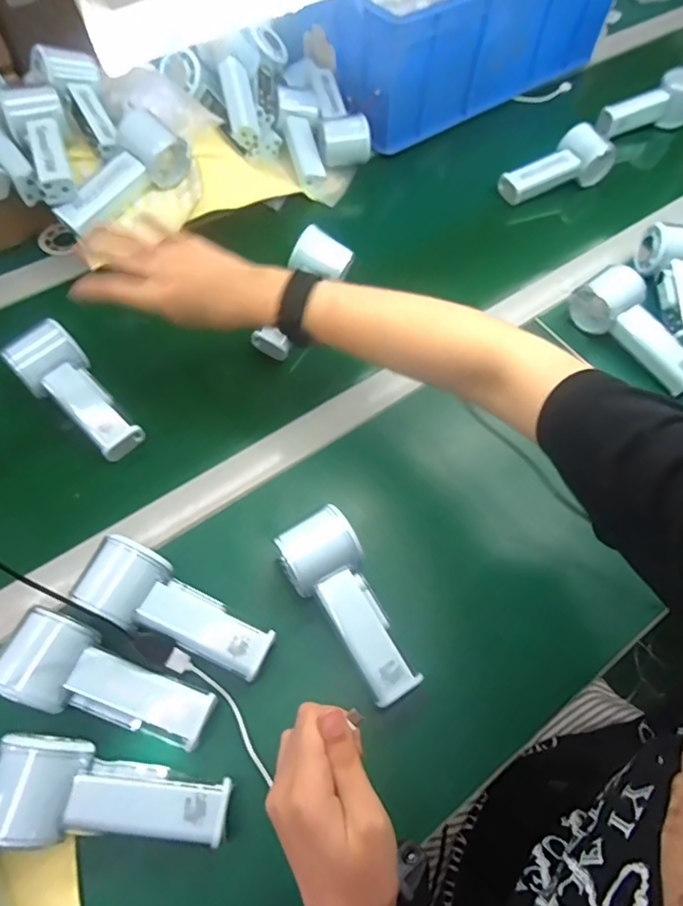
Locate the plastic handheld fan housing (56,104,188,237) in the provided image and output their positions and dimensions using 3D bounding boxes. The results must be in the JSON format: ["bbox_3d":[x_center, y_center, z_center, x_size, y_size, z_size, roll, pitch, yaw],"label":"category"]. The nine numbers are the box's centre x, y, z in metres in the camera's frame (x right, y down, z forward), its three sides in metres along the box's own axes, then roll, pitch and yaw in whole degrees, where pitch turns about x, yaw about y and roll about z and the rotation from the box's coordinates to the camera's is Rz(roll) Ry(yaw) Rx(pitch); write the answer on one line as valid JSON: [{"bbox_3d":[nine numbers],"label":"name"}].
[{"bbox_3d":[-0.239,-0.292,0.579,0.069,0.044,0.147,38,79,18],"label":"plastic handheld fan housing"}]

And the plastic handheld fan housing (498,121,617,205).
[{"bbox_3d":[0.278,-0.372,0.698,0.143,0.061,0.053,-20,64,-13],"label":"plastic handheld fan housing"}]

